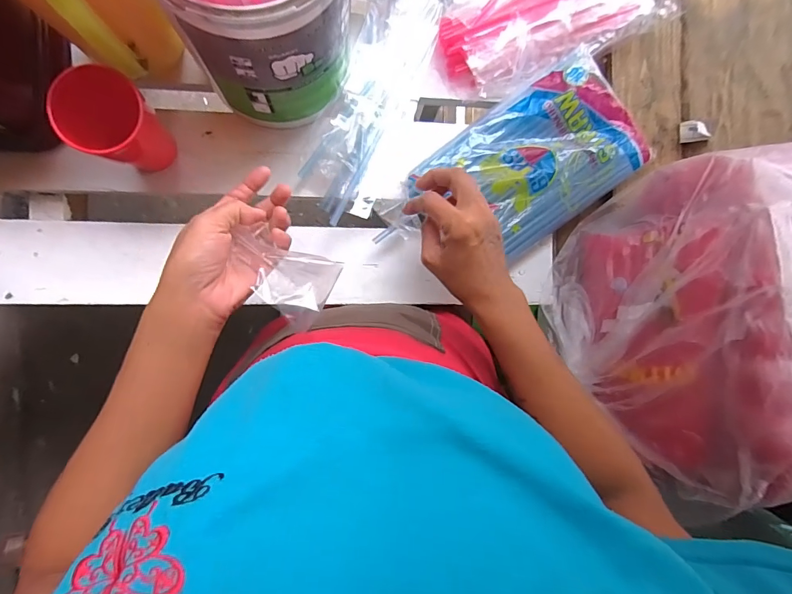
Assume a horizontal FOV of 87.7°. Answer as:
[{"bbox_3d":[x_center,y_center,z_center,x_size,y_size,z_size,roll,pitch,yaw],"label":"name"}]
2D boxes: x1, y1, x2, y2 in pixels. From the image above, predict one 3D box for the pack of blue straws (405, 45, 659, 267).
[{"bbox_3d":[0.170,-0.161,0.488,0.253,0.037,0.161,-37,93,-6],"label":"pack of blue straws"}]

